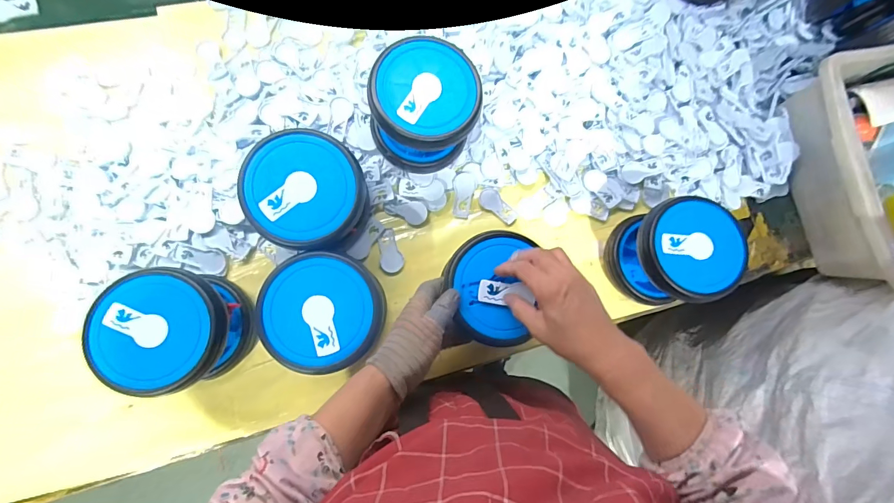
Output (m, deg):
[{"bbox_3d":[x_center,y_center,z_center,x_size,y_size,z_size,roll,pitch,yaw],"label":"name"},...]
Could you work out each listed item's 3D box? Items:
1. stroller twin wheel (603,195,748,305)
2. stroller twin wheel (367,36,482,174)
[{"bbox_3d":[0.301,0.004,0.540,0.119,0.123,0.127,1,83,-6],"label":"stroller twin wheel"},{"bbox_3d":[-0.029,-0.183,0.515,0.126,0.121,0.130,1,83,-6],"label":"stroller twin wheel"}]

